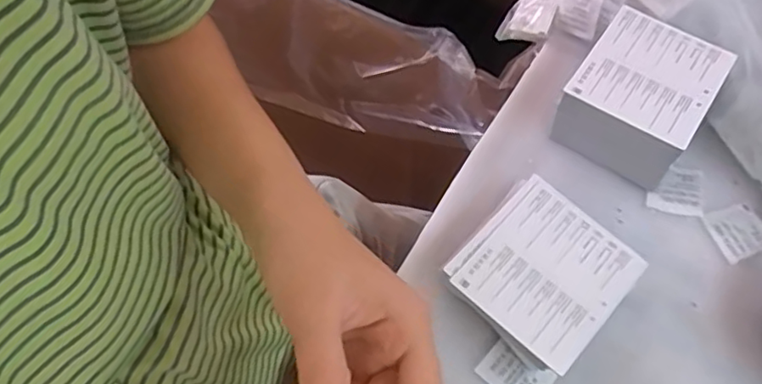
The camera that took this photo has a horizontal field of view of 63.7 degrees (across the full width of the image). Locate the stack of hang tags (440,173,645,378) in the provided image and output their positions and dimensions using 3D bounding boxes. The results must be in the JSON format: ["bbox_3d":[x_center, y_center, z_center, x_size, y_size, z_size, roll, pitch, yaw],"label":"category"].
[{"bbox_3d":[0.107,0.056,0.417,0.098,0.034,0.100,40,71,18],"label":"stack of hang tags"}]

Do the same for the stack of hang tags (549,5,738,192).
[{"bbox_3d":[0.191,-0.069,0.464,0.089,0.067,0.108,32,69,15],"label":"stack of hang tags"}]

